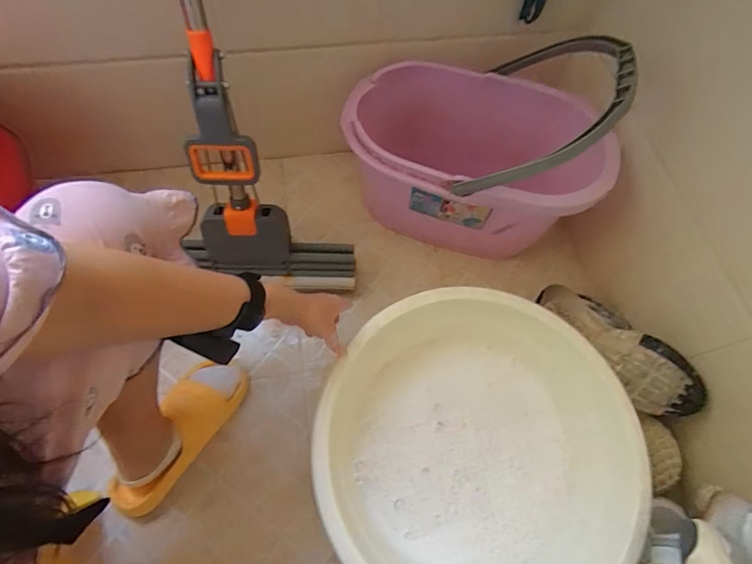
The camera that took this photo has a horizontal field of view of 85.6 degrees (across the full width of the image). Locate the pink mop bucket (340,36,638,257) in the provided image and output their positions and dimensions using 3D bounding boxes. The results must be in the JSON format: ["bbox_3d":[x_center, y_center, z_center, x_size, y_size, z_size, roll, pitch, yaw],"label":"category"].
[{"bbox_3d":[0.162,-0.228,0.703,0.424,0.339,0.261,4,67,-2],"label":"pink mop bucket"}]

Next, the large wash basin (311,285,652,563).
[{"bbox_3d":[0.133,0.232,0.590,0.411,0.124,0.415,1,67,-3],"label":"large wash basin"}]

